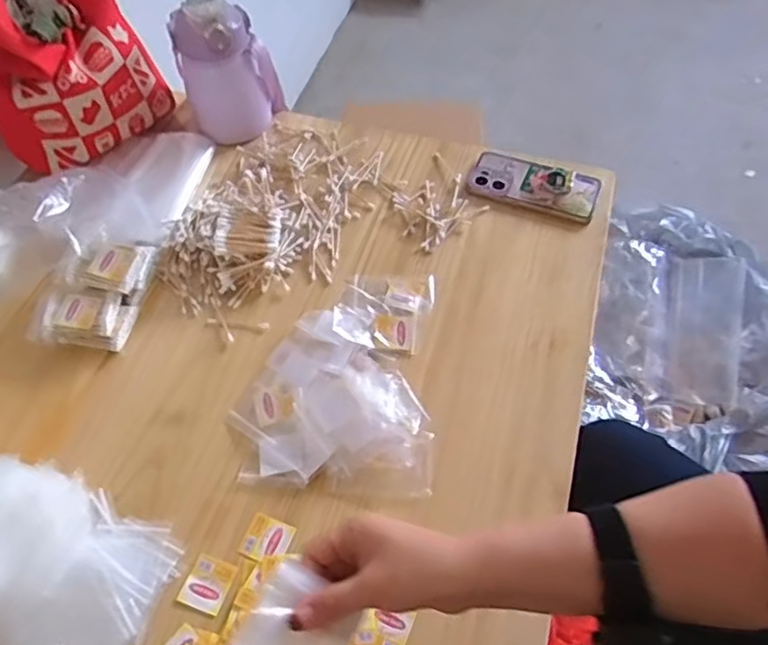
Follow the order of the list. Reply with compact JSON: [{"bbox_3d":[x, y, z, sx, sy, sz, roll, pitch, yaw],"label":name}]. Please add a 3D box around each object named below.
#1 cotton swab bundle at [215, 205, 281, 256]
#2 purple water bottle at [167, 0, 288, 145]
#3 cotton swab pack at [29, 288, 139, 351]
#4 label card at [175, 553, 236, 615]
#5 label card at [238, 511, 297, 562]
[{"bbox_3d":[-0.158,-0.101,0.738,0.072,0.045,0.073,1,55,4],"label":"cotton swab bundle"},{"bbox_3d":[-0.202,-0.325,0.820,0.119,0.170,0.089,-11,57,-5],"label":"purple water bottle"},{"bbox_3d":[-0.332,-0.002,0.689,0.100,0.039,0.056,5,57,6],"label":"cotton swab pack"},{"bbox_3d":[-0.155,0.230,0.553,0.039,0.004,0.044,17,59,14],"label":"label card"},{"bbox_3d":[-0.106,0.197,0.572,0.042,0.004,0.038,18,59,14],"label":"label card"}]

